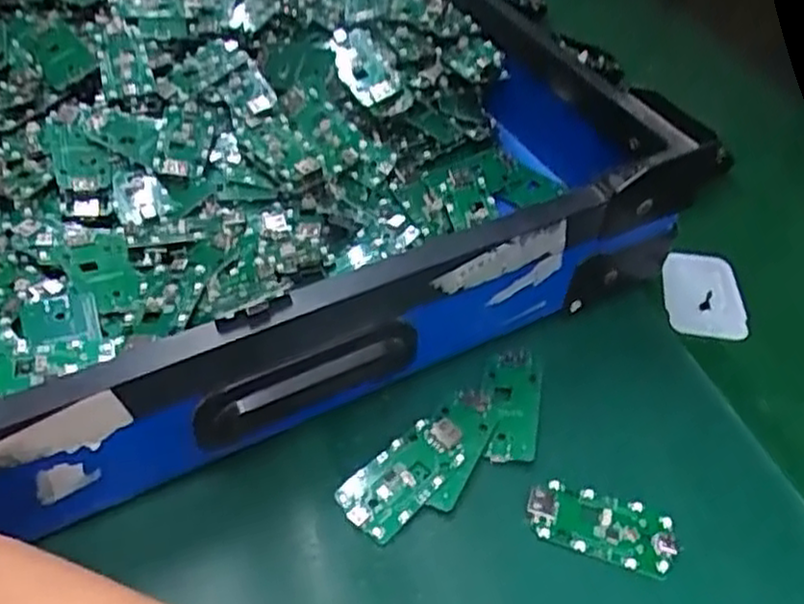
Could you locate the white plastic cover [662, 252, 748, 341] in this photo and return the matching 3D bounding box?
[{"bbox_3d":[0.180,-0.007,0.454,0.048,0.013,0.063,8,44,6],"label":"white plastic cover"}]

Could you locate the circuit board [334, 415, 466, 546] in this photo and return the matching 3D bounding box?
[{"bbox_3d":[0.002,0.077,0.340,0.030,0.008,0.063,35,53,30],"label":"circuit board"}]

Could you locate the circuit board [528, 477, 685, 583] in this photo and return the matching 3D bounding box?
[{"bbox_3d":[0.087,0.099,0.331,0.063,0.004,0.031,13,45,11],"label":"circuit board"}]

